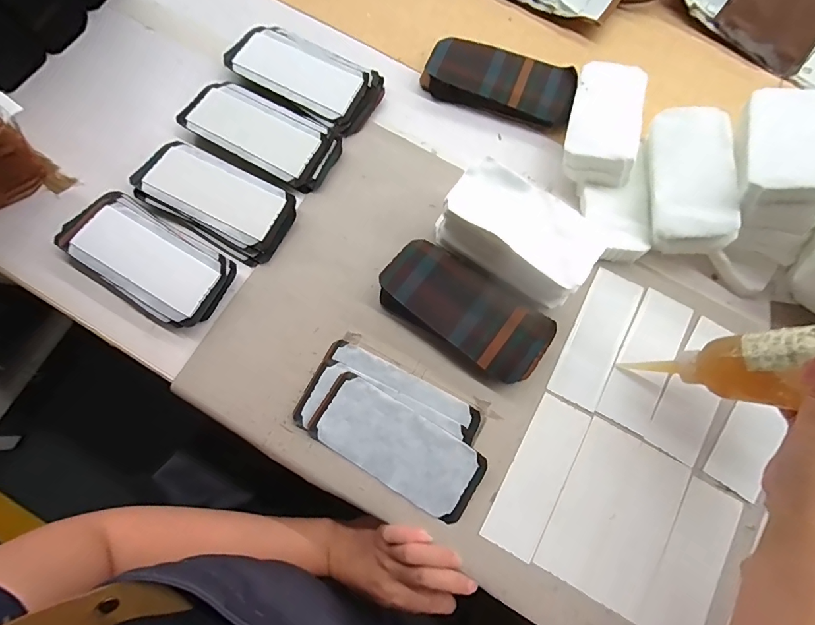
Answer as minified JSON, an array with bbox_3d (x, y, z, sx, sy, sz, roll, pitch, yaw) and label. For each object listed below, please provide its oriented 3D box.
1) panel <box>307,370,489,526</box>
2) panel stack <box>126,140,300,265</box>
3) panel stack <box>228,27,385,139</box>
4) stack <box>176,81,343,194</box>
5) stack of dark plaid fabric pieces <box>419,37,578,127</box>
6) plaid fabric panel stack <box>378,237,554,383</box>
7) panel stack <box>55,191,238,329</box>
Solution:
[{"bbox_3d":[-0.010,0.129,0.396,0.166,0.007,0.072,31,78,6],"label":"panel"},{"bbox_3d":[-0.209,-0.124,0.446,0.171,0.024,0.085,30,78,6],"label":"panel stack"},{"bbox_3d":[-0.121,-0.287,0.494,0.186,0.017,0.091,32,78,6],"label":"panel stack"},{"bbox_3d":[-0.167,-0.210,0.472,0.177,0.022,0.083,29,78,6],"label":"stack"},{"bbox_3d":[0.110,-0.277,0.490,0.174,0.024,0.073,18,77,3],"label":"stack of dark plaid fabric pieces"},{"bbox_3d":[0.059,-0.002,0.417,0.171,0.030,0.079,34,79,7],"label":"plaid fabric panel stack"},{"bbox_3d":[-0.271,-0.055,0.426,0.176,0.029,0.087,31,78,6],"label":"panel stack"}]

